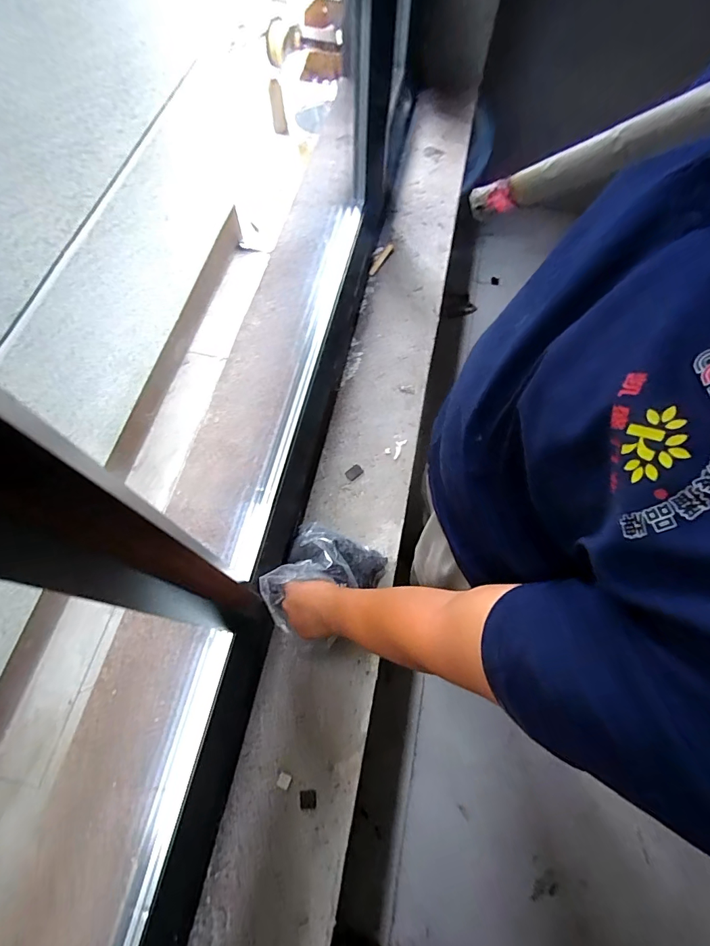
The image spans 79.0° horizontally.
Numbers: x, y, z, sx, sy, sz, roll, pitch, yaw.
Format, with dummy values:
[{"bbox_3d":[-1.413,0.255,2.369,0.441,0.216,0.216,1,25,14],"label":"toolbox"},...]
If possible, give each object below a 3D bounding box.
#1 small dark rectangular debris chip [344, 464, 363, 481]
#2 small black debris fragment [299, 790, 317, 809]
[{"bbox_3d":[-0.002,-0.001,0.855,0.035,0.006,0.023,-36,73,-16],"label":"small dark rectangular debris chip"},{"bbox_3d":[-0.070,0.484,0.638,0.024,0.004,0.023,1,67,-2],"label":"small black debris fragment"}]

